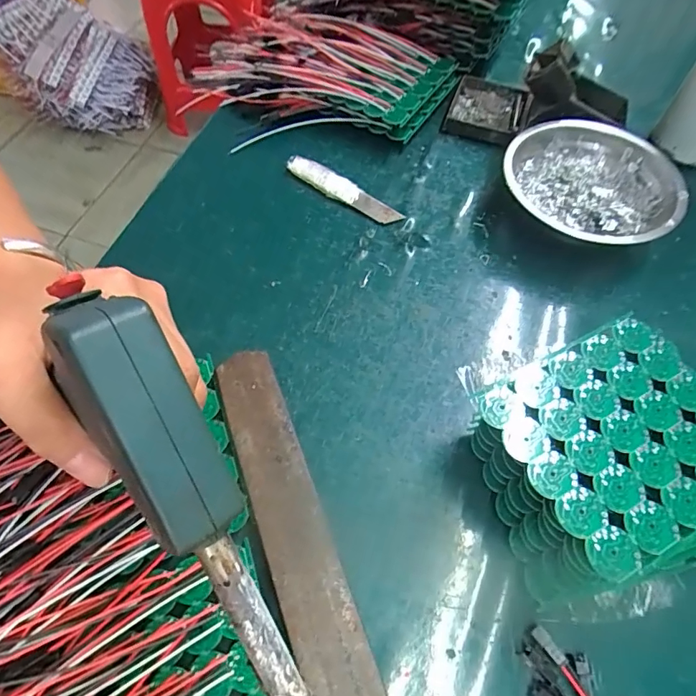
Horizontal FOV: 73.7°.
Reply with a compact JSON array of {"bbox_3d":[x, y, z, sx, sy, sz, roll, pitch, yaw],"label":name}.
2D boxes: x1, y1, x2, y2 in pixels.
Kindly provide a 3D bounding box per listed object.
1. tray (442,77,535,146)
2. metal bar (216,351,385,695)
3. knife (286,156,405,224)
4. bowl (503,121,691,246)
[{"bbox_3d":[0.124,-0.211,0.412,0.065,0.021,0.067,18,63,10],"label":"tray"},{"bbox_3d":[-0.032,0.091,0.250,0.034,0.017,0.197,-19,63,-10],"label":"metal bar"},{"bbox_3d":[-0.005,-0.129,0.375,0.106,0.007,0.020,36,67,18],"label":"knife"},{"bbox_3d":[0.181,-0.118,0.352,0.118,0.038,0.121,0,61,0],"label":"bowl"}]

